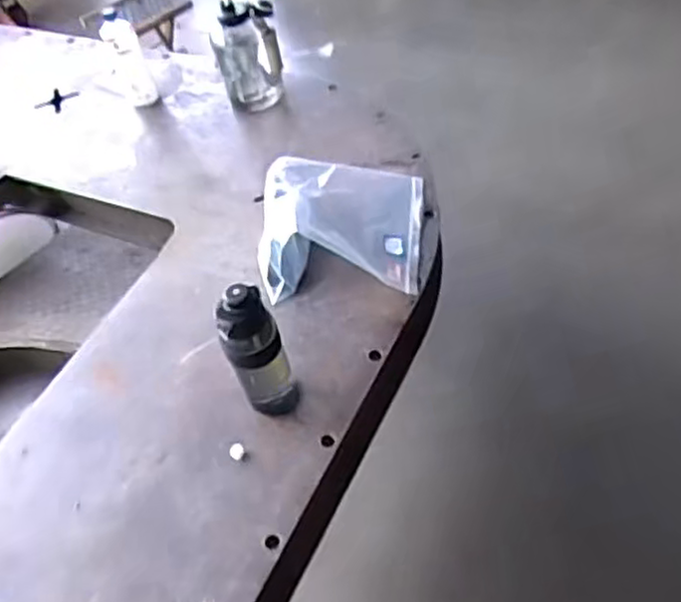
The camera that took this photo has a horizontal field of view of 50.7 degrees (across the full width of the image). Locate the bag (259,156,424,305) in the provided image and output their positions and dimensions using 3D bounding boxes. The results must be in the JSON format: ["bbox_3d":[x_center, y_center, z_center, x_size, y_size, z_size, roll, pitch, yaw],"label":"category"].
[{"bbox_3d":[0.005,-0.138,1.241,0.268,0.121,0.266,-5,49,8],"label":"bag"}]

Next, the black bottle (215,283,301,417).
[{"bbox_3d":[-0.115,0.074,1.000,0.080,0.250,0.077,-20,49,-5],"label":"black bottle"}]

